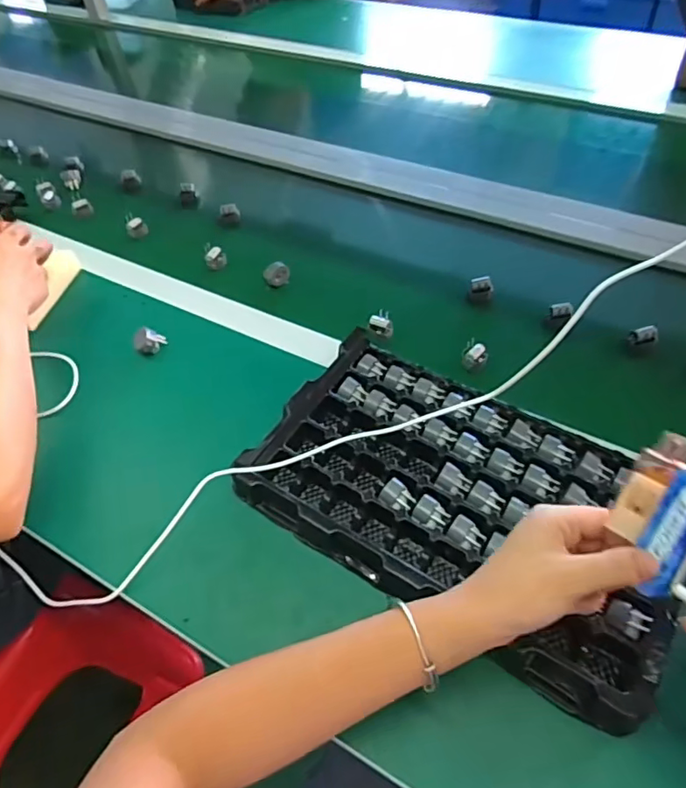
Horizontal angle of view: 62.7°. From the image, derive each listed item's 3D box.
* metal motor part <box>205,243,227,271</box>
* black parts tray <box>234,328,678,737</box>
[{"bbox_3d":[-0.173,-0.187,0.763,0.027,0.021,0.033,-15,52,-7],"label":"metal motor part"},{"bbox_3d":[0.104,0.089,0.498,0.362,0.034,0.214,27,59,23],"label":"black parts tray"}]

